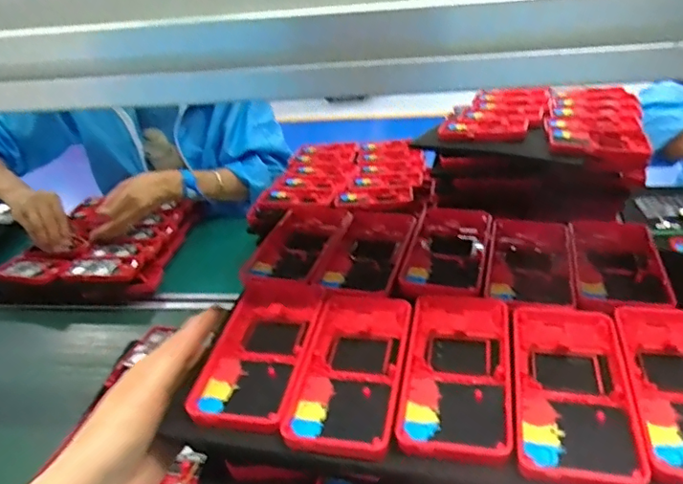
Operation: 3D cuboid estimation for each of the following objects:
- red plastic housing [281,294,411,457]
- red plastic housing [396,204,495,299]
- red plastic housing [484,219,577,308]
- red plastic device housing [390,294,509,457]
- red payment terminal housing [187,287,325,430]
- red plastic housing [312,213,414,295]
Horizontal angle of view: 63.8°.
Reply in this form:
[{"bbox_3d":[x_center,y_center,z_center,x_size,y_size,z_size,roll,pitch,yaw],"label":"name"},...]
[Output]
[{"bbox_3d":[0.008,0.079,0.355,0.062,0.023,0.130,7,27,10],"label":"red plastic housing"},{"bbox_3d":[0.089,0.008,0.460,0.061,0.026,0.121,10,28,15],"label":"red plastic housing"},{"bbox_3d":[0.148,0.017,0.427,0.062,0.021,0.109,10,28,15],"label":"red plastic housing"},{"bbox_3d":[0.073,0.075,0.345,0.061,0.025,0.133,8,27,11],"label":"red plastic device housing"},{"bbox_3d":[-0.054,0.073,0.370,0.064,0.025,0.118,7,27,9],"label":"red payment terminal housing"},{"bbox_3d":[0.019,0.012,0.458,0.067,0.030,0.115,9,28,13],"label":"red plastic housing"}]

